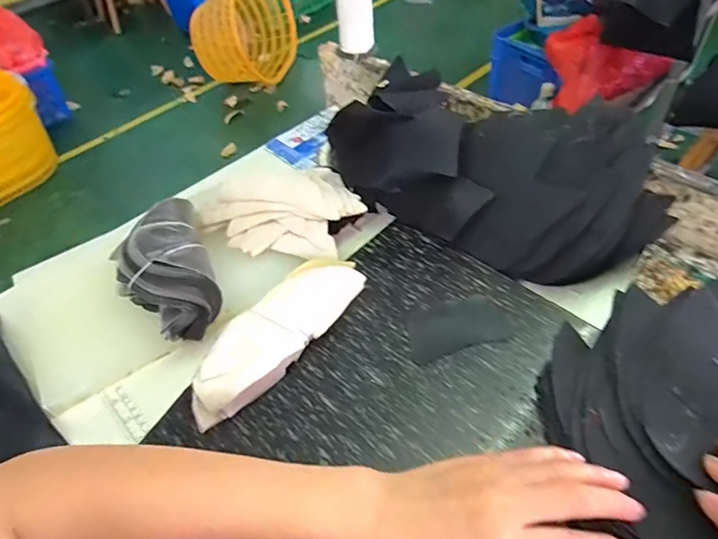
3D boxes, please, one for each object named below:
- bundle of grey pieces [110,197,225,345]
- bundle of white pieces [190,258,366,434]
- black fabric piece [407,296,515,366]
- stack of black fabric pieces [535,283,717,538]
[{"bbox_3d":[-0.198,-0.001,0.470,0.084,0.059,0.169,-24,51,-14],"label":"bundle of grey pieces"},{"bbox_3d":[-0.075,0.055,0.419,0.065,0.036,0.192,31,59,28],"label":"bundle of white pieces"},{"bbox_3d":[0.091,0.053,0.430,0.095,0.004,0.055,-15,50,-6],"label":"black fabric piece"},{"bbox_3d":[0.247,0.110,0.322,0.194,0.055,0.201,-9,49,-5],"label":"stack of black fabric pieces"}]

